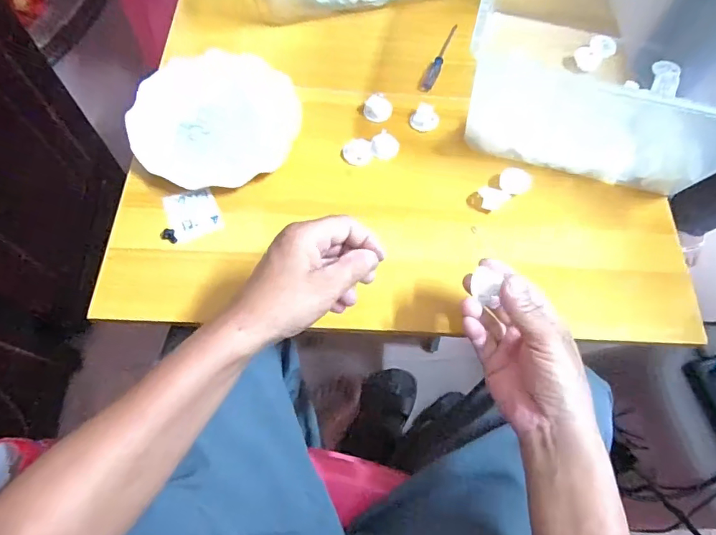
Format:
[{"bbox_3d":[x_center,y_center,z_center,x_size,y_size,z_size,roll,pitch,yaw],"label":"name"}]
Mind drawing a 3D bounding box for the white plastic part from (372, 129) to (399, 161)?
[{"bbox_3d":[0.031,-0.139,0.527,0.030,0.013,0.032,24,66,8],"label":"white plastic part"}]

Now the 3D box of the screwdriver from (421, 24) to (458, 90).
[{"bbox_3d":[0.105,-0.264,0.584,0.016,0.015,0.110,25,67,8],"label":"screwdriver"}]

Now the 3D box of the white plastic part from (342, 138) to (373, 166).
[{"bbox_3d":[0.000,-0.131,0.520,0.032,0.010,0.029,5,65,-1],"label":"white plastic part"}]

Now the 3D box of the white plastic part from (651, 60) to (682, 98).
[{"bbox_3d":[0.380,-0.232,0.568,0.027,0.016,0.073,20,66,6],"label":"white plastic part"}]

